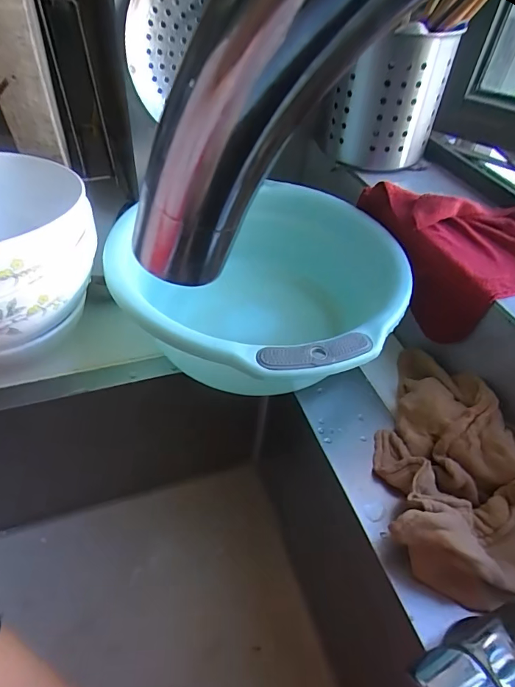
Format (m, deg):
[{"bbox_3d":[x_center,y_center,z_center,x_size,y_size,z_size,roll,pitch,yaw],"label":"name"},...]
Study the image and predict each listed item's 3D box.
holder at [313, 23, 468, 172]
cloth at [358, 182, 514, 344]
[{"bbox_3d":[0.130,-0.263,0.466,0.118,0.142,0.113,12,46,5],"label":"holder"},{"bbox_3d":[0.182,-0.082,0.409,0.117,0.083,0.168,-5,47,-11],"label":"cloth"}]

